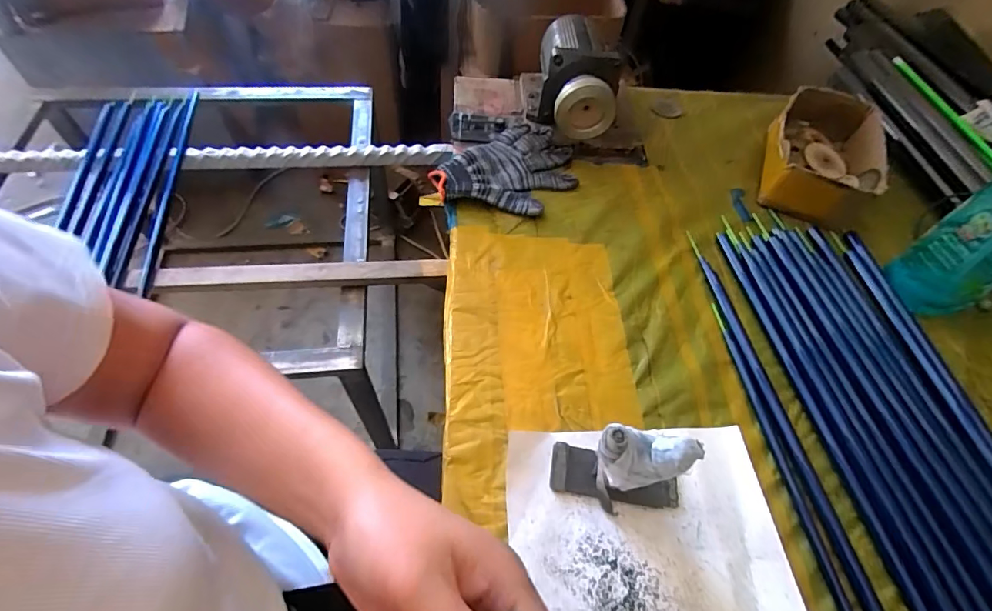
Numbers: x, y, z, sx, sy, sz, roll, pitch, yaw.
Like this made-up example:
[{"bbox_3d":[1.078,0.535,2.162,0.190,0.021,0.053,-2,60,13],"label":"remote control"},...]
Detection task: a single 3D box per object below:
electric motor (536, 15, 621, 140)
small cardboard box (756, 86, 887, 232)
[{"bbox_3d":[0.105,-0.290,0.618,0.101,0.108,0.152,7,58,-1],"label":"electric motor"},{"bbox_3d":[0.421,-0.196,0.603,0.128,0.061,0.194,30,60,14],"label":"small cardboard box"}]

